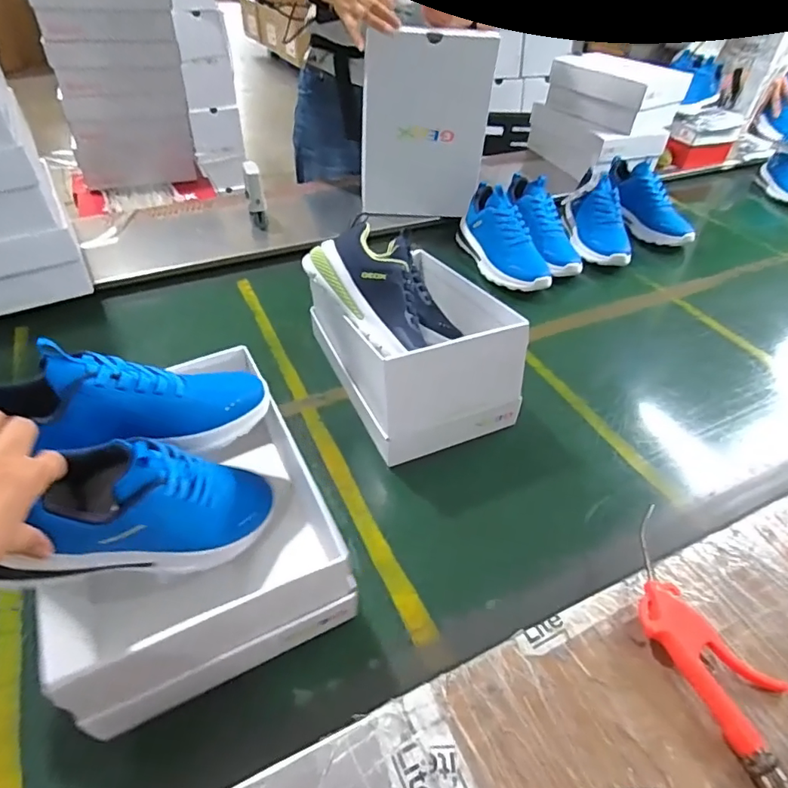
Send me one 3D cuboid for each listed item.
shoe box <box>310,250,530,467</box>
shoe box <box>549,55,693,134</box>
[{"bbox_3d":[0.018,-0.067,0.685,0.212,0.165,0.274,-19,47,-20],"label":"shoe box"},{"bbox_3d":[0.527,-0.728,1.226,0.186,0.109,0.260,-26,50,-26],"label":"shoe box"}]

